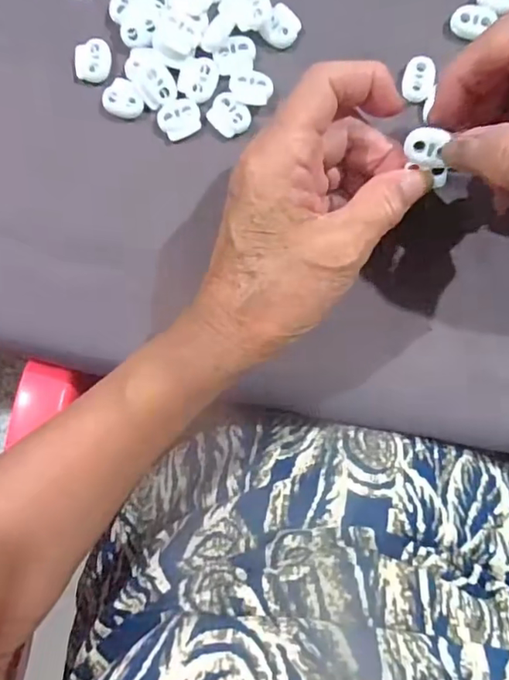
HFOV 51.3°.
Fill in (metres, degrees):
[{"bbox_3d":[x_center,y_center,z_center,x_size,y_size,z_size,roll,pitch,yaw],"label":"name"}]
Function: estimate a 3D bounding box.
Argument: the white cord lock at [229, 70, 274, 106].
[{"bbox_3d":[-0.002,-0.130,0.273,0.022,0.004,0.018,18,88,4],"label":"white cord lock"}]

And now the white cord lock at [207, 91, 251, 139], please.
[{"bbox_3d":[-0.013,-0.117,0.273,0.018,0.004,0.023,-45,85,1],"label":"white cord lock"}]

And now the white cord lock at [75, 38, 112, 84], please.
[{"bbox_3d":[-0.086,-0.149,0.284,0.018,0.005,0.022,4,87,4],"label":"white cord lock"}]

